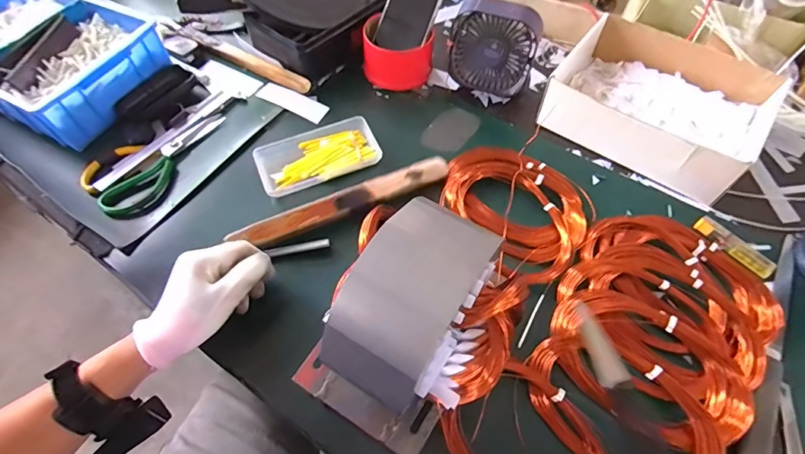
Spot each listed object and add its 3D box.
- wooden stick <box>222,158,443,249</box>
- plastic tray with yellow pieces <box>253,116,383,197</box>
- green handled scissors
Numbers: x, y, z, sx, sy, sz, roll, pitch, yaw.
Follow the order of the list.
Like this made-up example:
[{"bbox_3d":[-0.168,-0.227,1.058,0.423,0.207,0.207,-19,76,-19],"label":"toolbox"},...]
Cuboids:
[{"bbox_3d":[-0.062,-0.031,0.515,0.257,0.029,0.035,-25,62,-12],"label":"wooden stick"},{"bbox_3d":[-0.110,-0.096,0.562,0.153,0.021,0.079,-22,61,-10],"label":"plastic tray with yellow pieces"},{"bbox_3d":[-0.301,-0.084,0.563,0.052,0.019,0.189,28,66,18],"label":"green handled scissors"}]

